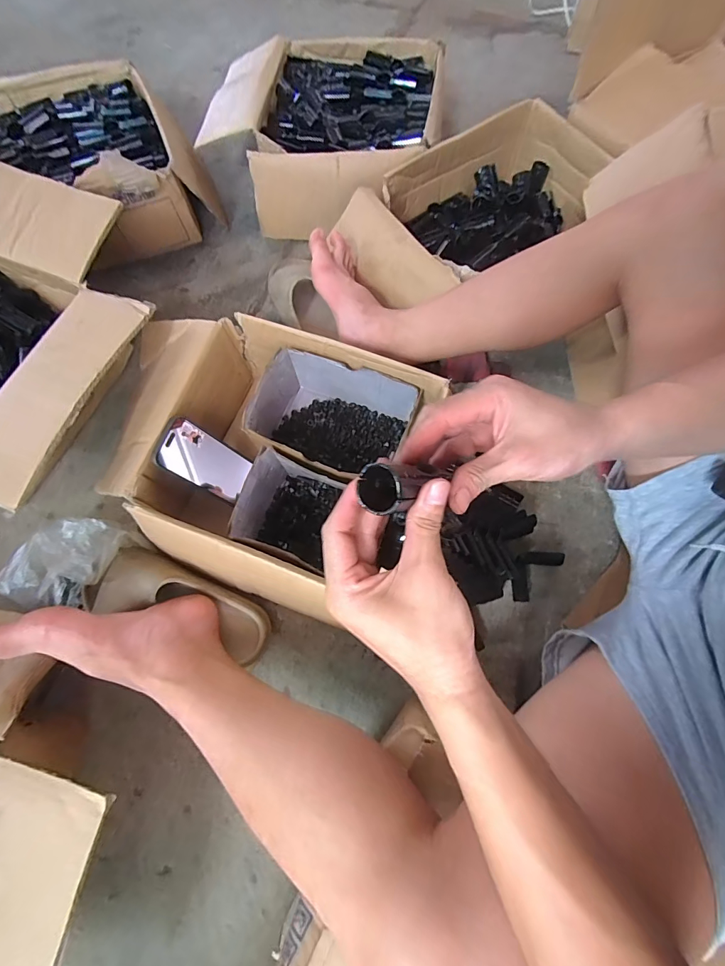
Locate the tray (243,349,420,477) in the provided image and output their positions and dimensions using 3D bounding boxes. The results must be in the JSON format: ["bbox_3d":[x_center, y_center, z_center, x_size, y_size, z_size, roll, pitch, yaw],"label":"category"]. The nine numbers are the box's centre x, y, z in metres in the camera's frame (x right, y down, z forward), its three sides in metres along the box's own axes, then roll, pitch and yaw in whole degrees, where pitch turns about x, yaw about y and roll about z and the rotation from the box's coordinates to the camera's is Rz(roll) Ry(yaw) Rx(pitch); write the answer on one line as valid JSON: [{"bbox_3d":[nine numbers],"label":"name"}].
[{"bbox_3d":[-0.046,-0.084,0.572,0.210,0.102,0.154,25,72,9],"label":"tray"}]

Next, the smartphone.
[{"bbox_3d":[-0.208,-0.028,0.532,0.010,0.130,0.071,5,68,35],"label":"smartphone"}]

